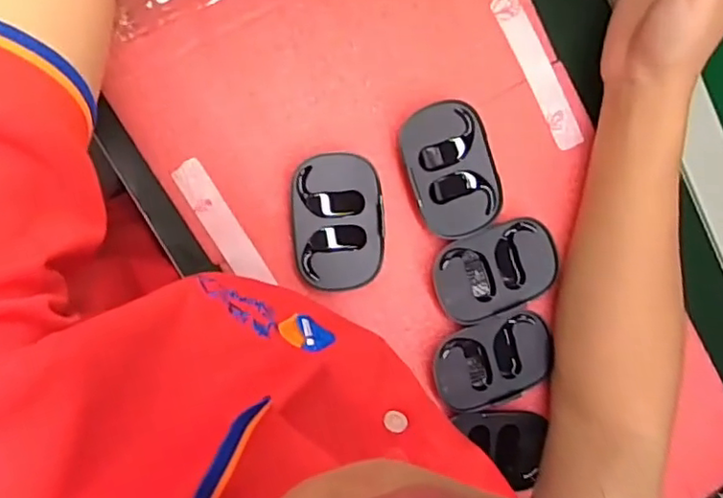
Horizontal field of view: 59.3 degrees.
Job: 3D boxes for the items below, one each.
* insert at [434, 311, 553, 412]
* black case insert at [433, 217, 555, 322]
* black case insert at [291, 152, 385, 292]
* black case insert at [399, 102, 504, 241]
[{"bbox_3d":[0.094,0.078,0.443,0.087,0.014,0.056,-17,99,-9],"label":"insert"},{"bbox_3d":[0.094,0.014,0.440,0.087,0.008,0.059,-18,99,-9],"label":"black case insert"},{"bbox_3d":[-0.016,-0.018,0.422,0.059,0.014,0.087,-3,97,-11],"label":"black case insert"},{"bbox_3d":[0.060,-0.054,0.429,0.058,0.014,0.087,-20,100,-8],"label":"black case insert"}]

